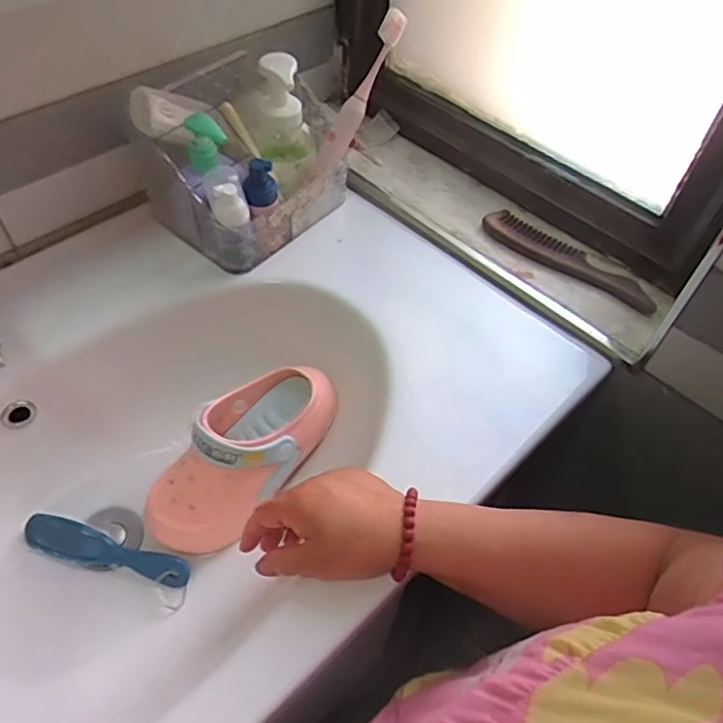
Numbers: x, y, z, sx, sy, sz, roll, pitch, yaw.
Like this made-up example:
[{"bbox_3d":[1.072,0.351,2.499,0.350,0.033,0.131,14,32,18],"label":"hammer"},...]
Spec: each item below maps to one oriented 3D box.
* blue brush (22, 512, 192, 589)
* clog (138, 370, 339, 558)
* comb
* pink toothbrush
[{"bbox_3d":[-0.242,0.180,0.560,0.167,0.019,0.031,15,52,7],"label":"blue brush"},{"bbox_3d":[-0.120,0.086,0.569,0.099,0.078,0.217,37,77,23],"label":"clog"},{"bbox_3d":[0.214,-0.105,0.616,0.192,0.015,0.052,36,58,22],"label":"comb"},{"bbox_3d":[-0.001,-0.282,0.625,0.021,0.166,0.029,40,21,24],"label":"pink toothbrush"}]

